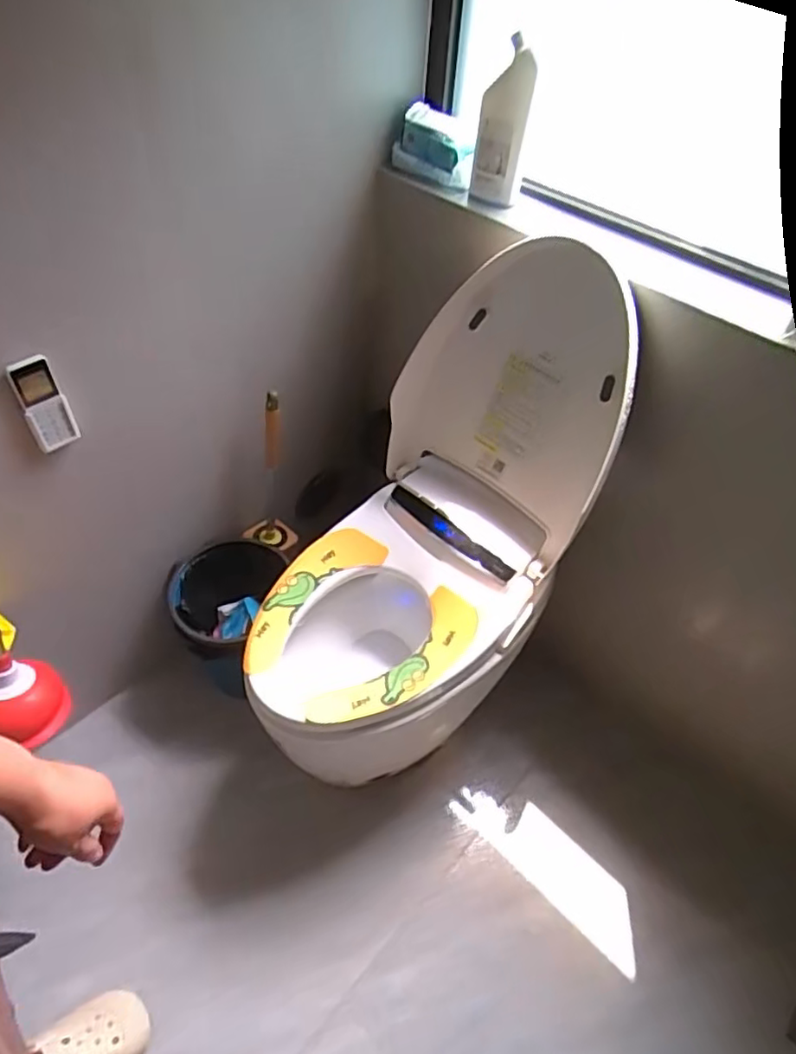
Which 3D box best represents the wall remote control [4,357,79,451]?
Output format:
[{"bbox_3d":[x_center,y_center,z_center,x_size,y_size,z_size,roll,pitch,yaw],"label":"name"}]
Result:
[{"bbox_3d":[-0.486,-0.170,0.870,0.056,0.138,0.033,-27,56,-25],"label":"wall remote control"}]

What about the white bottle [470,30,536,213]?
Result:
[{"bbox_3d":[0.154,-0.577,0.914,0.074,0.193,0.051,9,47,2],"label":"white bottle"}]

